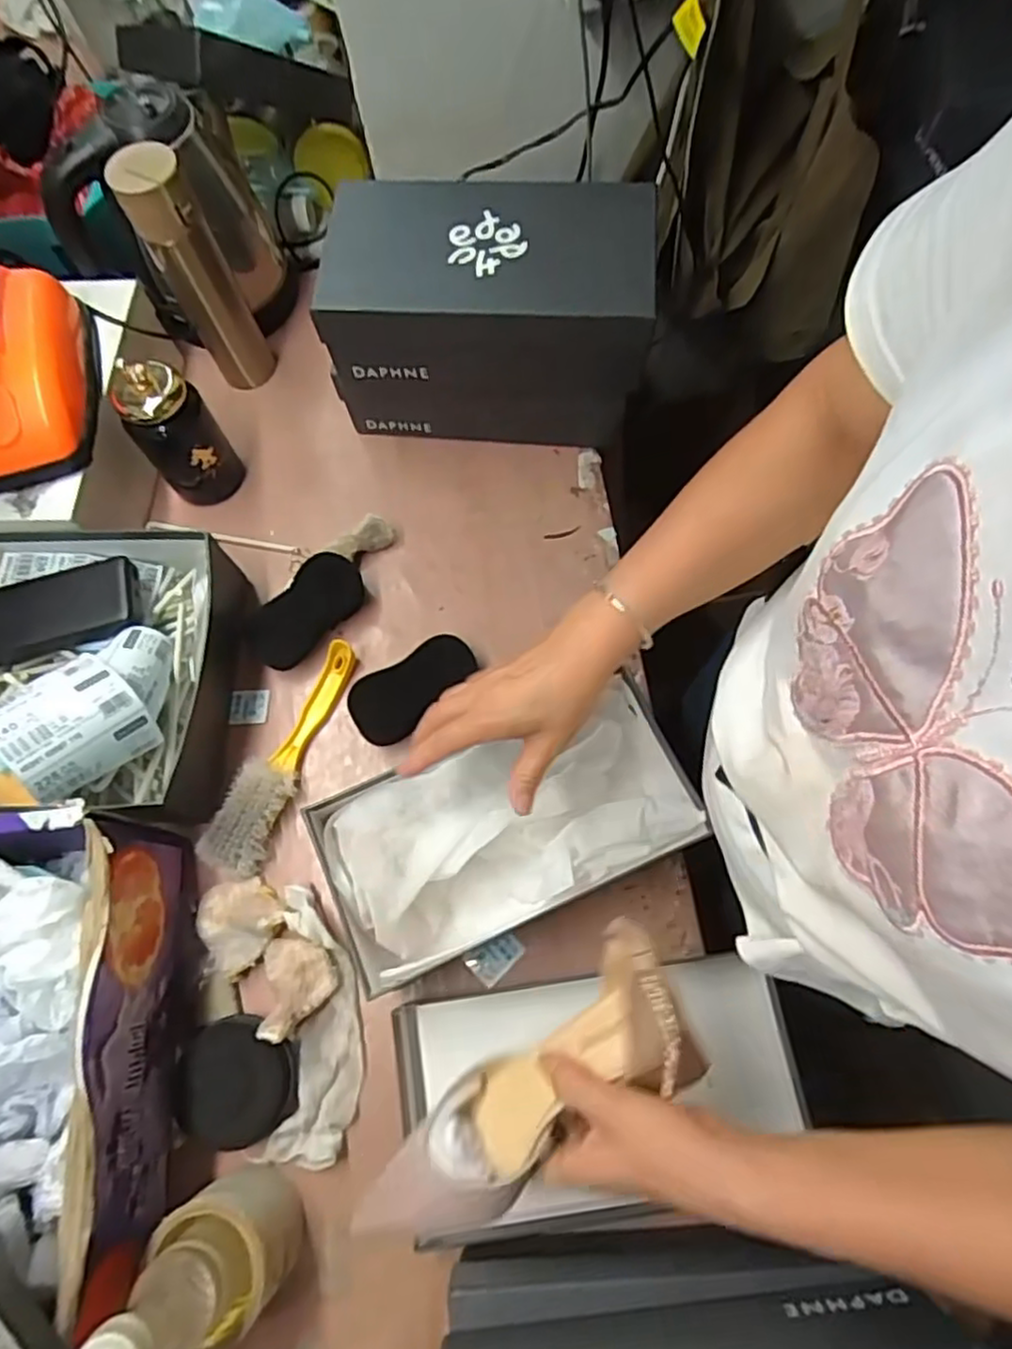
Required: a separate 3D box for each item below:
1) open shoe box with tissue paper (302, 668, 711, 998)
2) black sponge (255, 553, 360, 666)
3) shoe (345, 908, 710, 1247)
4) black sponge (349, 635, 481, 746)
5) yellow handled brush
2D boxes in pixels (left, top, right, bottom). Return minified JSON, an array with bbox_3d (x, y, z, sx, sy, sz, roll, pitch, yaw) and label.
[{"bbox_3d":[0.004,0.129,0.582,0.300,0.102,0.145,-22,71,-5],"label":"open shoe box with tissue paper"},{"bbox_3d":[-0.200,-0.064,0.692,0.126,0.009,0.067,-42,115,-6],"label":"black sponge"},{"bbox_3d":[0.010,0.261,0.427,0.247,0.064,0.078,-43,73,7],"label":"shoe"},{"bbox_3d":[-0.088,0.015,0.664,0.126,0.035,0.058,-32,72,-9],"label":"black sponge"},{"bbox_3d":[-0.204,0.073,0.647,0.050,0.032,0.230,22,73,10],"label":"yellow handled brush"}]

